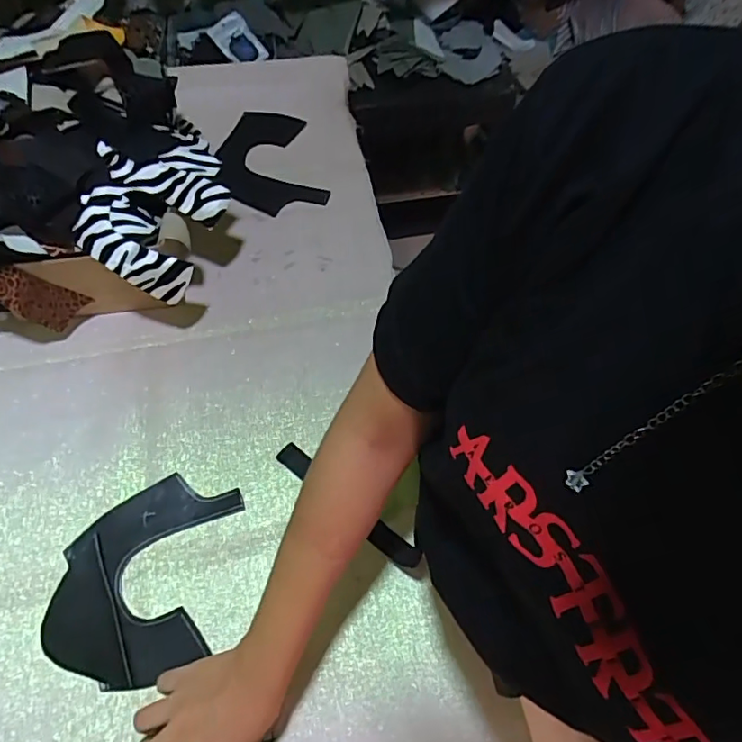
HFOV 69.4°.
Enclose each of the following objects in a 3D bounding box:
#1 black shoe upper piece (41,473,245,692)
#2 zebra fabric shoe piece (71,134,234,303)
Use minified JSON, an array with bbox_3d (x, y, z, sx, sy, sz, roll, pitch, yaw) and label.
[{"bbox_3d":[-0.228,0.203,0.533,0.153,0.007,0.188,6,63,0],"label":"black shoe upper piece"},{"bbox_3d":[-0.240,-0.187,0.600,0.138,0.030,0.181,30,73,-18],"label":"zebra fabric shoe piece"}]

